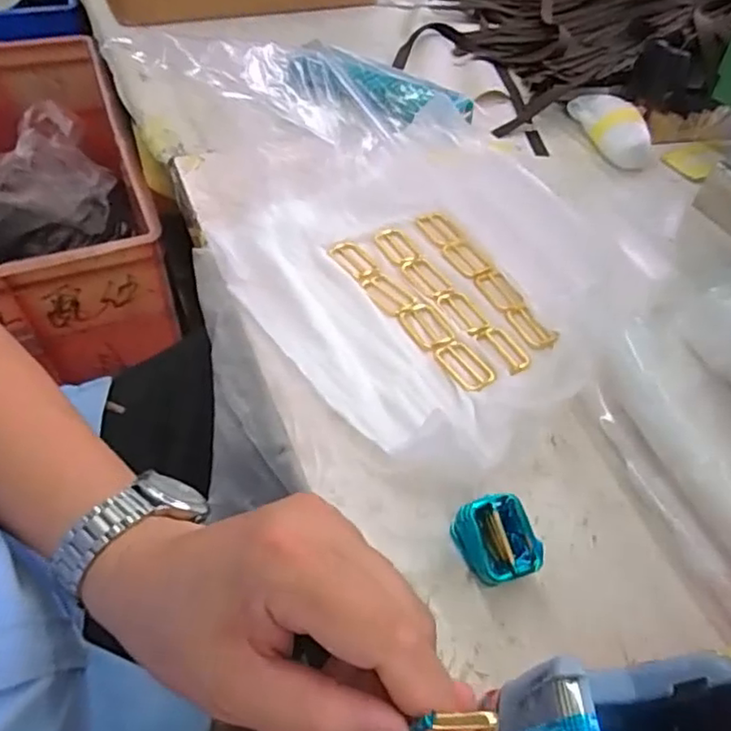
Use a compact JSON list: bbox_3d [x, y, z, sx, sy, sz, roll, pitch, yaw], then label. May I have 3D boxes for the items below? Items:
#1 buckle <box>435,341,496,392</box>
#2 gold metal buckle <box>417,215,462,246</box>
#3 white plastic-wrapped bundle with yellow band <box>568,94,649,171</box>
[{"bbox_3d":[0.075,0.000,0.463,0.030,0.004,0.049,-26,55,-24],"label":"buckle"},{"bbox_3d":[0.069,-0.125,0.575,0.027,0.005,0.042,-25,55,-23],"label":"gold metal buckle"},{"bbox_3d":[0.269,-0.263,0.684,0.047,0.034,0.118,-12,51,-14],"label":"white plastic-wrapped bundle with yellow band"}]

